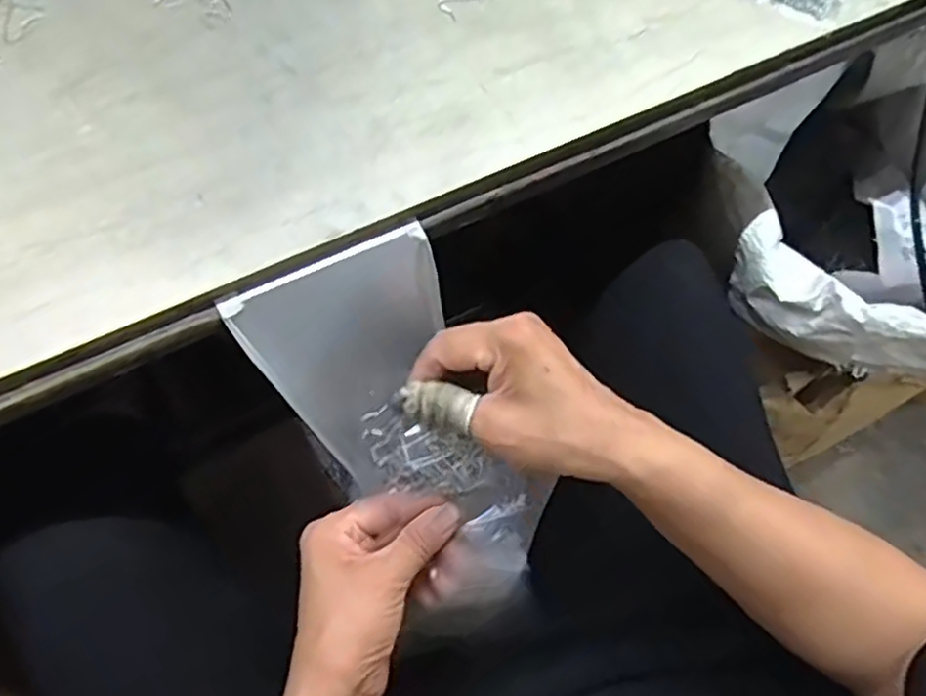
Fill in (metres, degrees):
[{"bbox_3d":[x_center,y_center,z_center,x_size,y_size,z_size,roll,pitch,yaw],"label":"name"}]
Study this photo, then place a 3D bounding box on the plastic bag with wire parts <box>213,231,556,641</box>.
[{"bbox_3d":[-0.027,0.045,0.390,0.111,0.062,0.218,-31,91,-13],"label":"plastic bag with wire parts"}]

